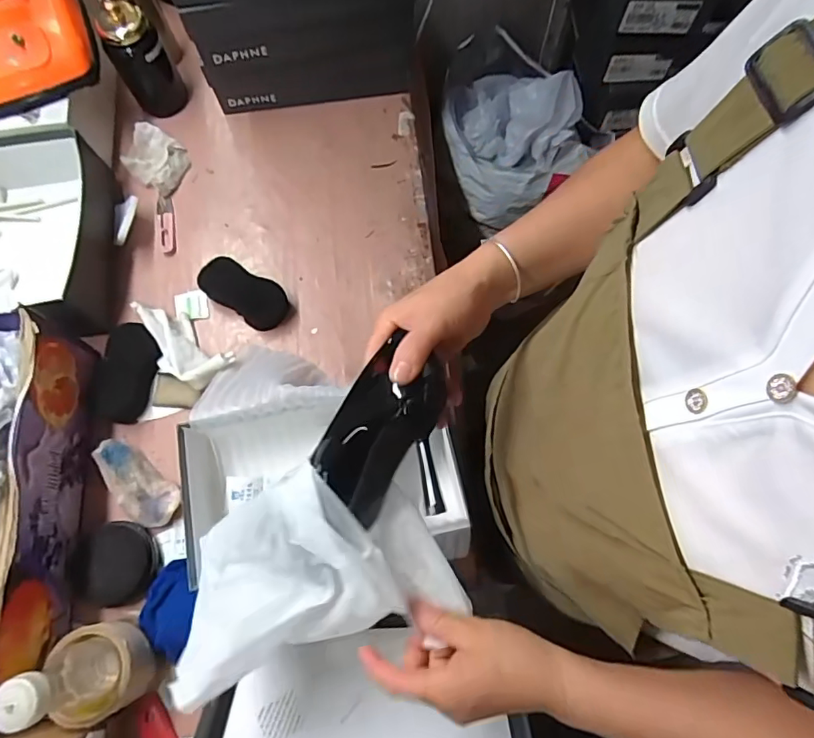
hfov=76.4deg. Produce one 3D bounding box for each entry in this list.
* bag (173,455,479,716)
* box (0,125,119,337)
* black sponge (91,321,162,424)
[{"bbox_3d":[-0.080,0.153,0.405,0.213,0.074,0.129,-18,73,-5],"label":"bag"},{"bbox_3d":[-0.579,-0.168,0.713,0.321,0.118,0.256,-5,72,-1],"label":"box"},{"bbox_3d":[-0.360,0.005,0.669,0.063,0.033,0.123,10,73,3],"label":"black sponge"}]

